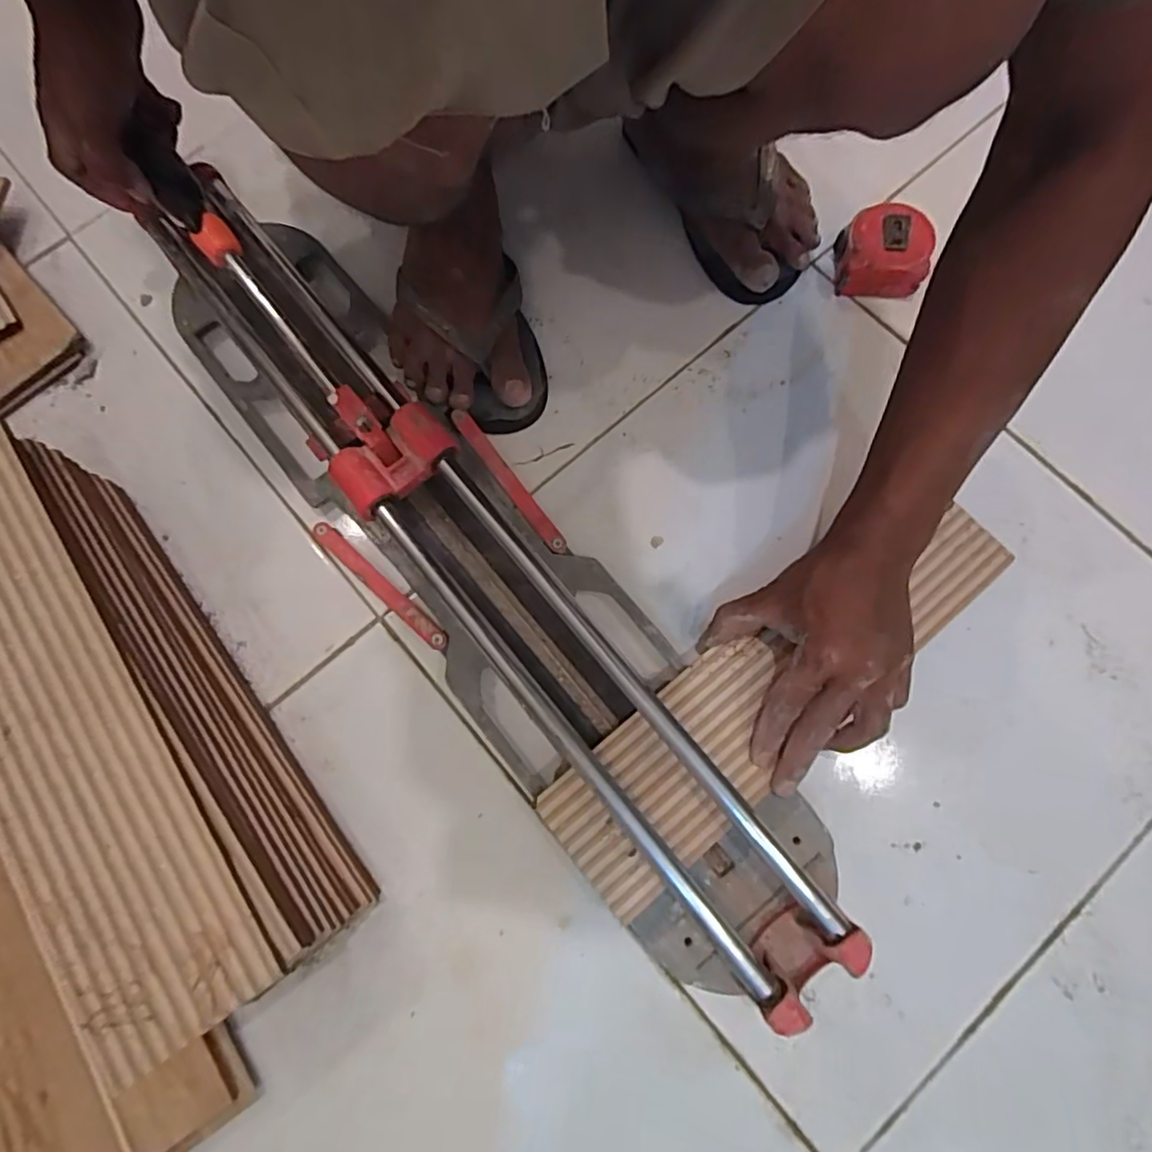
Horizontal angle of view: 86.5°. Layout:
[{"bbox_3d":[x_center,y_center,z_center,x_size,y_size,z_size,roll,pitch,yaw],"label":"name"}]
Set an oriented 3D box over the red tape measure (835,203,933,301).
[{"bbox_3d":[0.269,-0.284,0.540,0.073,0.041,0.073,5,77,3],"label":"red tape measure"}]

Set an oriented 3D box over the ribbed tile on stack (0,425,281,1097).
[{"bbox_3d":[-0.306,0.084,0.356,0.097,0.010,0.383,-34,78,-6],"label":"ribbed tile on stack"}]

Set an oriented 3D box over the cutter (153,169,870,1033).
[{"bbox_3d":[-0.081,-0.012,0.458,0.142,0.117,0.698,-40,81,-8],"label":"cutter"}]

